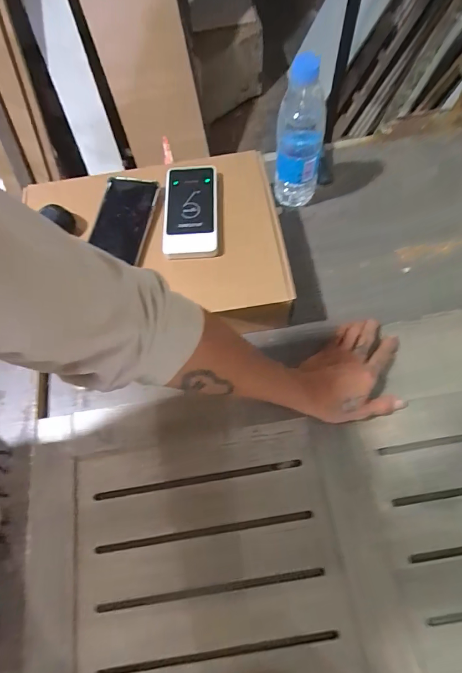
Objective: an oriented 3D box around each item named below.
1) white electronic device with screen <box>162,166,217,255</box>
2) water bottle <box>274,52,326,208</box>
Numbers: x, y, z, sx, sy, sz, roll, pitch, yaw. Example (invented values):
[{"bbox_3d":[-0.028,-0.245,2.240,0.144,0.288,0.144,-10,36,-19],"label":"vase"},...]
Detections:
[{"bbox_3d":[-0.056,-0.178,0.507,0.071,0.015,0.144,-2,69,3],"label":"white electronic device with screen"},{"bbox_3d":[0.099,-0.277,0.532,0.067,0.201,0.062,10,69,6],"label":"water bottle"}]

